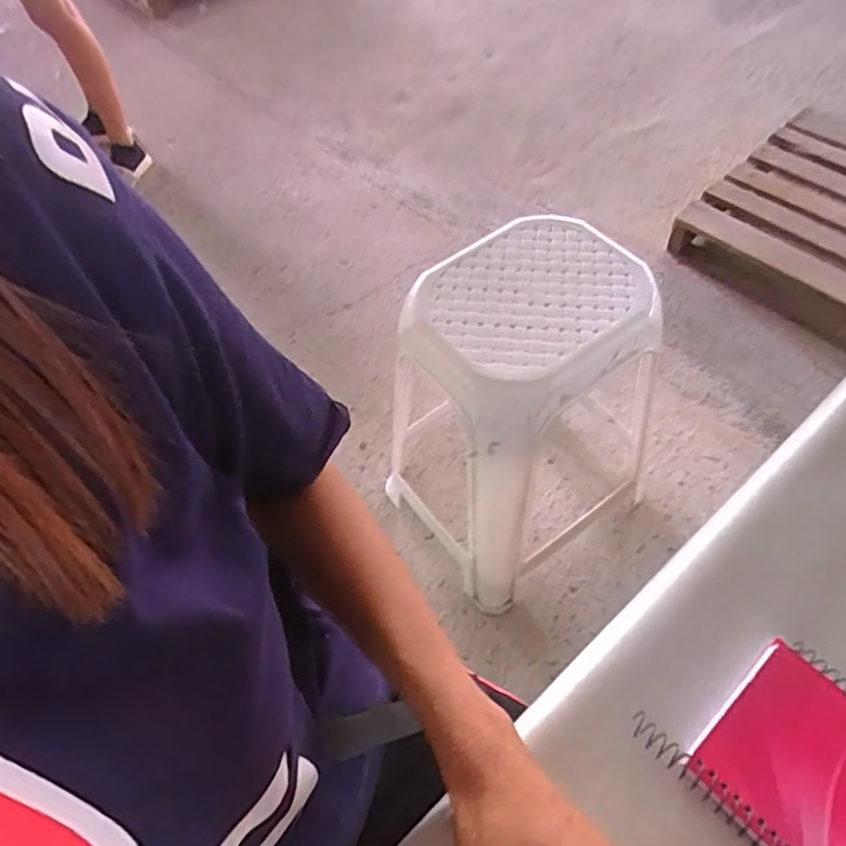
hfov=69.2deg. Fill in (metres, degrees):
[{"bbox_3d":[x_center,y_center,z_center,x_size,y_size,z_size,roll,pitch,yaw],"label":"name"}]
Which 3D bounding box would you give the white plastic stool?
[{"bbox_3d":[0.166,0.007,1.018,0.329,0.577,0.311,-35,61,-17],"label":"white plastic stool"}]

